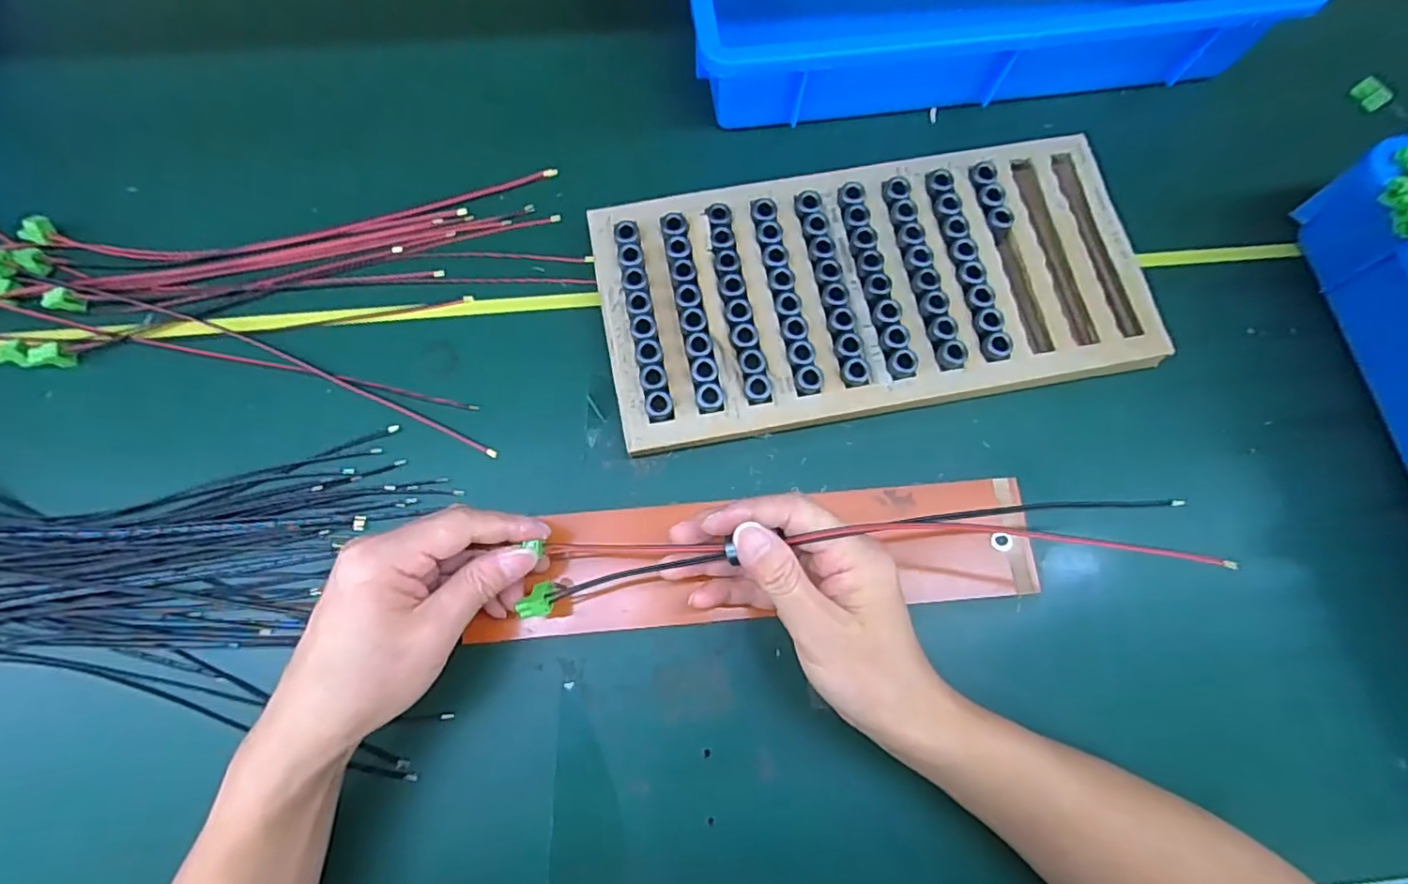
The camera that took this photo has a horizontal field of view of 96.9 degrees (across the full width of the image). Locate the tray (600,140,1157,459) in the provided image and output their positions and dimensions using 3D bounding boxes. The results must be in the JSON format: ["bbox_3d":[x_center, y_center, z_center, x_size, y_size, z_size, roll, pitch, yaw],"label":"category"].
[{"bbox_3d":[0.113,-0.105,0.426,0.356,0.035,0.176,-10,75,-4],"label":"tray"}]

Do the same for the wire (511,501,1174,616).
[{"bbox_3d":[0.101,0.062,0.379,0.409,0.021,0.023,-7,75,-9],"label":"wire"}]

